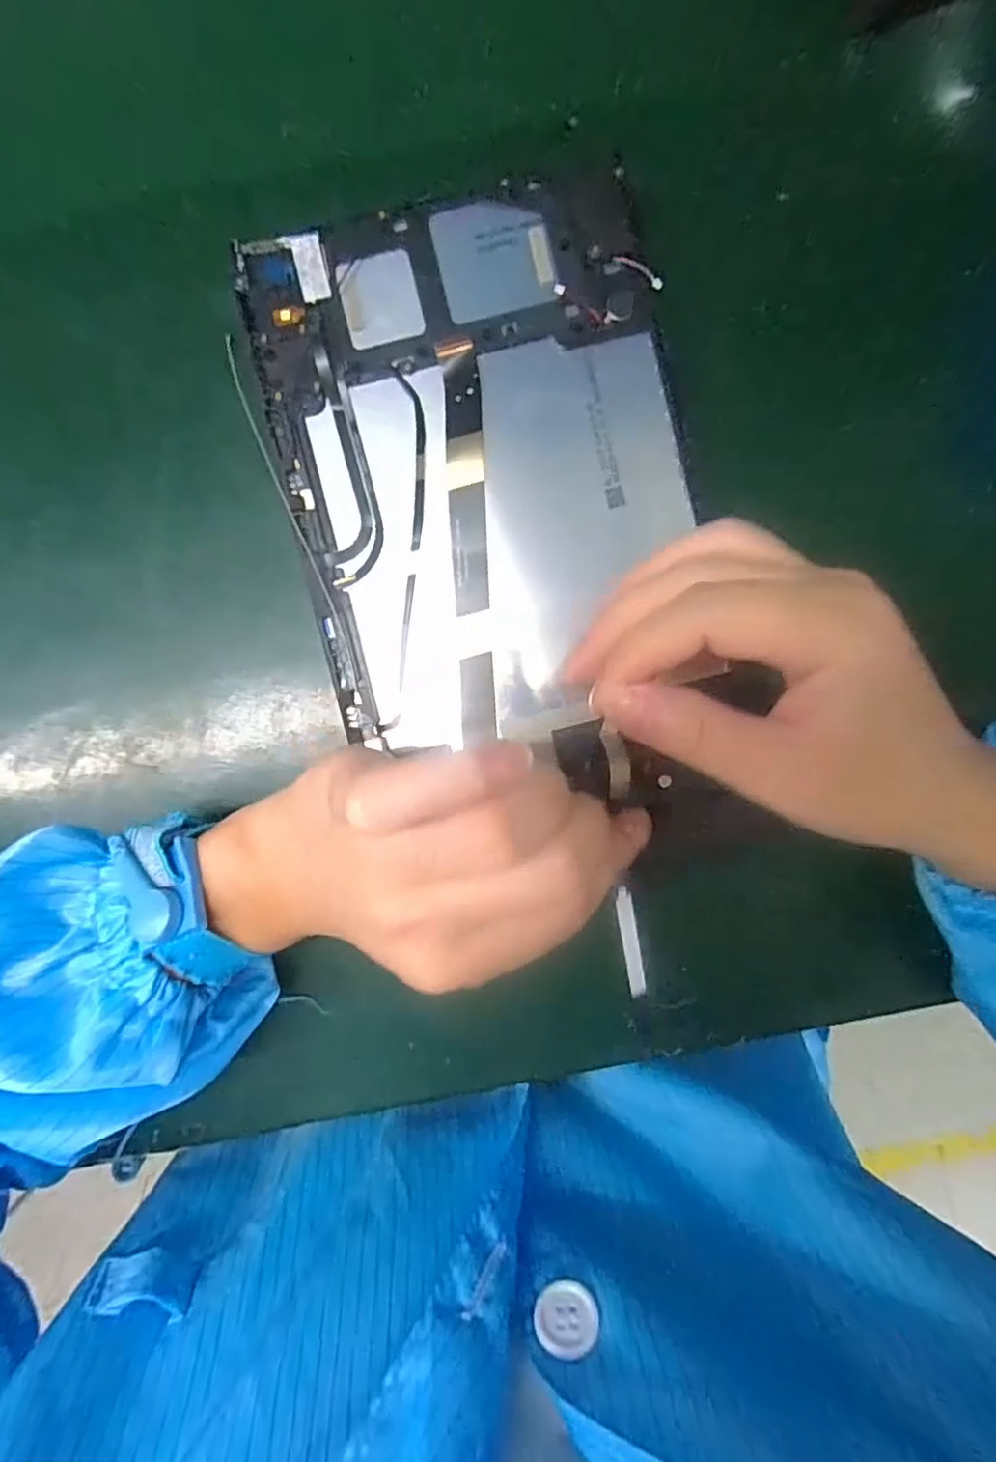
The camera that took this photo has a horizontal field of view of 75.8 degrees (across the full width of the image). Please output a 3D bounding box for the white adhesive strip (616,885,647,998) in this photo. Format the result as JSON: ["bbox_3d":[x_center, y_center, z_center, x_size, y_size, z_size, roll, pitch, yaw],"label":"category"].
[{"bbox_3d":[0.046,0.073,0.221,0.006,0.004,0.038,-11,94,2],"label":"white adhesive strip"}]

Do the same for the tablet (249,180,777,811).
[{"bbox_3d":[0.000,-0.083,0.240,0.147,0.011,0.224,-13,92,3],"label":"tablet"}]

